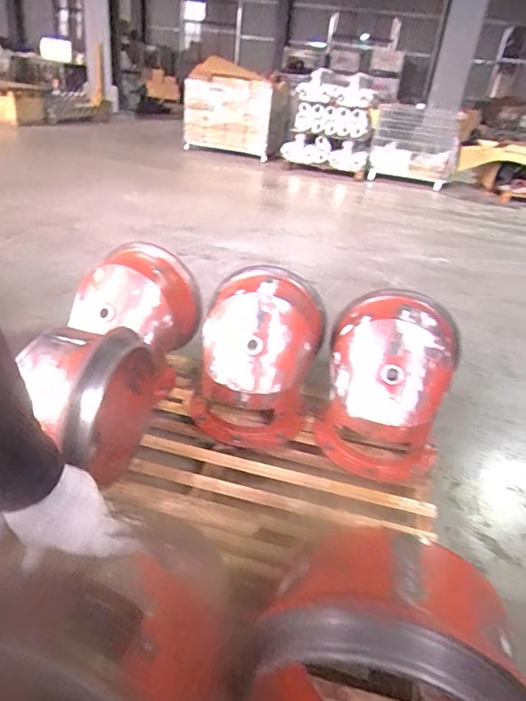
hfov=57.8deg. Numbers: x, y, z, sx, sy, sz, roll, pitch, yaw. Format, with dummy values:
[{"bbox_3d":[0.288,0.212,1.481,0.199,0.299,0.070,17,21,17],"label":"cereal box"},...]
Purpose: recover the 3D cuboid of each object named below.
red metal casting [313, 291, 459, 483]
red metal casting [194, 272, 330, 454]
[{"bbox_3d":[0.313,0.088,1.246,0.344,0.373,0.342,17,31,17],"label":"red metal casting"},{"bbox_3d":[-0.028,0.006,1.343,0.343,0.369,0.350,16,31,15],"label":"red metal casting"}]

